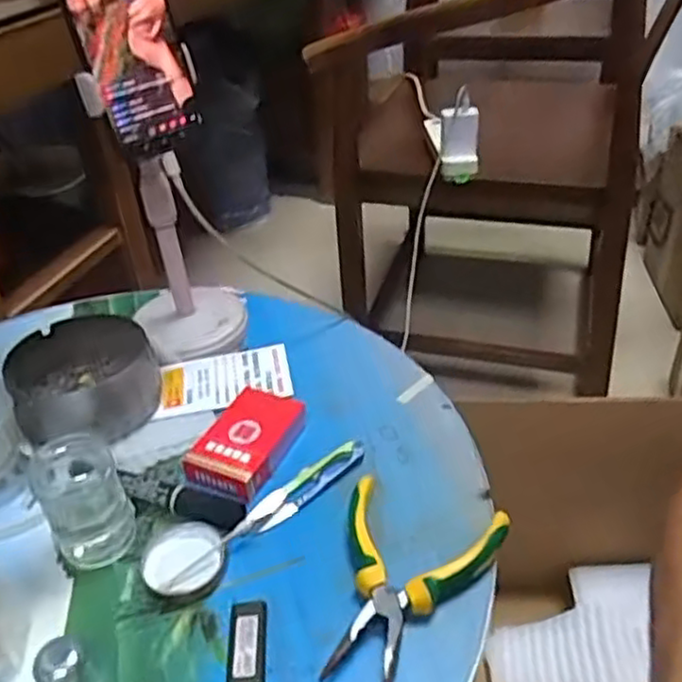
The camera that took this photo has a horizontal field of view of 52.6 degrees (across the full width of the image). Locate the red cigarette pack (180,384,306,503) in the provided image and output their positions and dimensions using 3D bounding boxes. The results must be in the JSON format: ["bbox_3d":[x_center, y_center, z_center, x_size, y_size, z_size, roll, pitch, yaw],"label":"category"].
[{"bbox_3d":[-0.071,0.076,0.521,0.058,0.022,0.096,15,40,24],"label":"red cigarette pack"}]

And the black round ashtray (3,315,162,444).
[{"bbox_3d":[-0.209,0.034,0.564,0.107,0.053,0.115,-3,36,2],"label":"black round ashtray"}]

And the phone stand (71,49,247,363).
[{"bbox_3d":[-0.148,-0.114,0.591,0.101,0.249,0.108,-15,38,-15],"label":"phone stand"}]

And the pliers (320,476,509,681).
[{"bbox_3d":[0.037,0.150,0.419,0.102,0.025,0.134,10,38,18],"label":"pliers"}]

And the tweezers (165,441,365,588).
[{"bbox_3d":[-0.047,0.115,0.480,0.160,0.010,0.021,-28,43,-29],"label":"tweezers"}]

